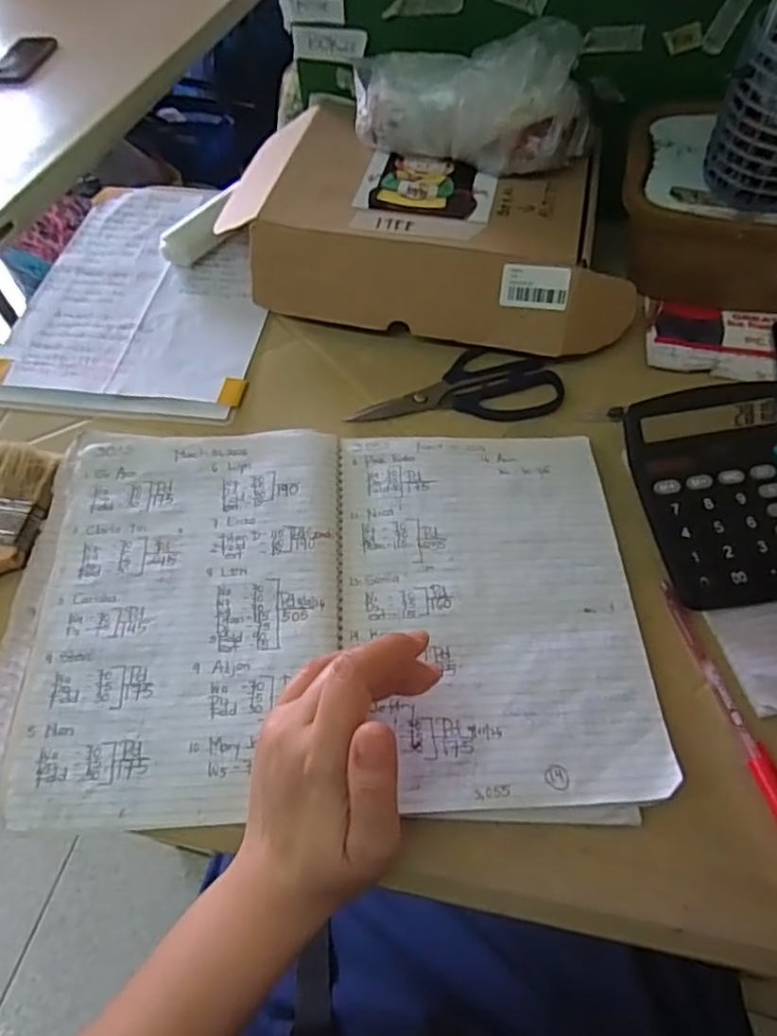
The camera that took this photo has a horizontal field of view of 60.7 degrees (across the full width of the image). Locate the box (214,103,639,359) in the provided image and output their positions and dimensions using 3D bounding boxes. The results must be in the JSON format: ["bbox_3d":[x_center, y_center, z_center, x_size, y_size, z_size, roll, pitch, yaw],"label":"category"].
[{"bbox_3d":[0.031,-0.251,0.574,0.356,0.072,0.211,12,59,9],"label":"box"}]

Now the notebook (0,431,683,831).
[{"bbox_3d":[-0.042,0.050,0.410,0.382,0.018,0.249,-1,58,1],"label":"notebook"}]

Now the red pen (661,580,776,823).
[{"bbox_3d":[0.194,0.103,0.380,0.013,0.010,0.150,-12,58,-6],"label":"red pen"}]

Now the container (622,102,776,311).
[{"bbox_3d":[0.281,-0.239,0.541,0.194,0.094,0.135,22,61,15],"label":"container"}]

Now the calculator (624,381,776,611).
[{"bbox_3d":[0.227,-0.019,0.427,0.116,0.037,0.139,-7,58,-3],"label":"calculator"}]

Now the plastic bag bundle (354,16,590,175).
[{"bbox_3d":[0.067,-0.341,0.537,0.195,0.094,0.080,9,59,7],"label":"plastic bag bundle"}]

